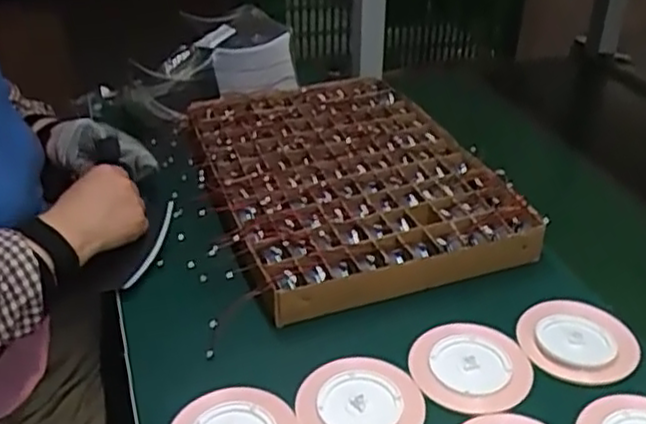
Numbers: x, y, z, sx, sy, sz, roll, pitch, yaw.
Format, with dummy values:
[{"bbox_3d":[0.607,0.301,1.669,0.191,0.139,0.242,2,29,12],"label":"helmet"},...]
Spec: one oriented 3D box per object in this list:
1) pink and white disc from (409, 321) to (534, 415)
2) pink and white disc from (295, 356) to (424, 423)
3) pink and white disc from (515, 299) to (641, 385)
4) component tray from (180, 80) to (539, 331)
[{"bbox_3d":[0.126,0.131,0.603,0.099,0.007,0.098,0,33,0],"label":"pink and white disc"},{"bbox_3d":[0.030,0.155,0.568,0.096,0.012,0.096,0,33,0],"label":"pink and white disc"},{"bbox_3d":[0.224,0.111,0.619,0.098,0.013,0.084,8,34,13],"label":"pink and white disc"},{"bbox_3d":[0.019,-0.046,0.833,0.303,0.046,0.420,-12,34,-16],"label":"component tray"}]

